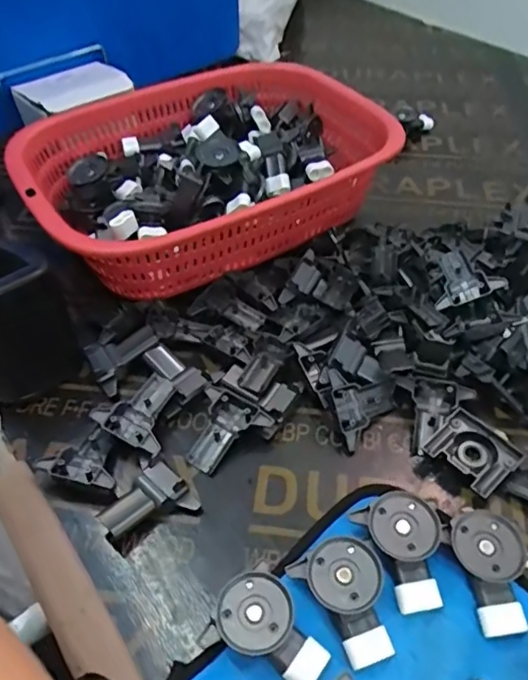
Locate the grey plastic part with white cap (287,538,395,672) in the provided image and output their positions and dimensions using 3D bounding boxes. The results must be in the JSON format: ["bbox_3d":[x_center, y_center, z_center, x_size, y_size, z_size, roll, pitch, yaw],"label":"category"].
[{"bbox_3d":[0.051,0.150,0.330,0.044,0.025,0.064,-24,52,-20],"label":"grey plastic part with white cap"}]

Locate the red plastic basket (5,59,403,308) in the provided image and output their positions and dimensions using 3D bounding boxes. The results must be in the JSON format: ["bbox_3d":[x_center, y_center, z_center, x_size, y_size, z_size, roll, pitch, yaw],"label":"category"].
[{"bbox_3d":[-0.044,-0.165,0.571,0.357,0.099,0.237,-26,52,-21],"label":"red plastic basket"}]

